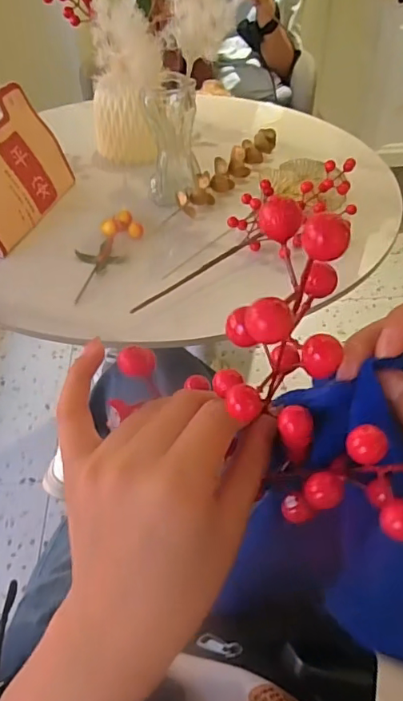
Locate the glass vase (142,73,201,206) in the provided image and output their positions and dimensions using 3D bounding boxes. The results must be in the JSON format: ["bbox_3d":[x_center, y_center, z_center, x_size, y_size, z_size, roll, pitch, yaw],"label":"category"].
[{"bbox_3d":[-0.038,-0.266,0.685,0.068,0.147,0.076,-5,45,-3],"label":"glass vase"}]

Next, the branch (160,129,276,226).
[{"bbox_3d":[0.043,-0.249,0.733,0.042,0.039,0.260,23,50,23],"label":"branch"}]

